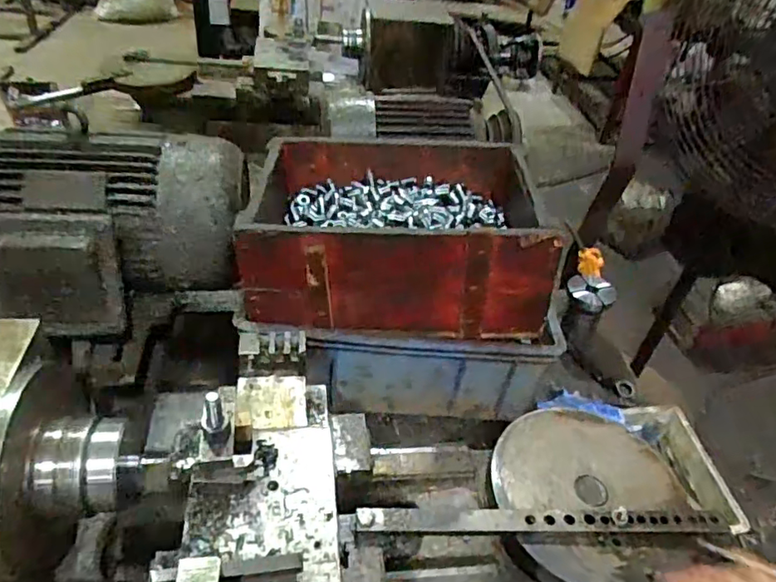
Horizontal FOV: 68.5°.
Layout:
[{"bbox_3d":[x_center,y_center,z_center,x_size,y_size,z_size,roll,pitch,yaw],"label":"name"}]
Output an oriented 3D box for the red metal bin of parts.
[{"bbox_3d":[0.005,-0.085,0.723,0.351,0.134,0.261,3,39,-6],"label":"red metal bin of parts"}]

